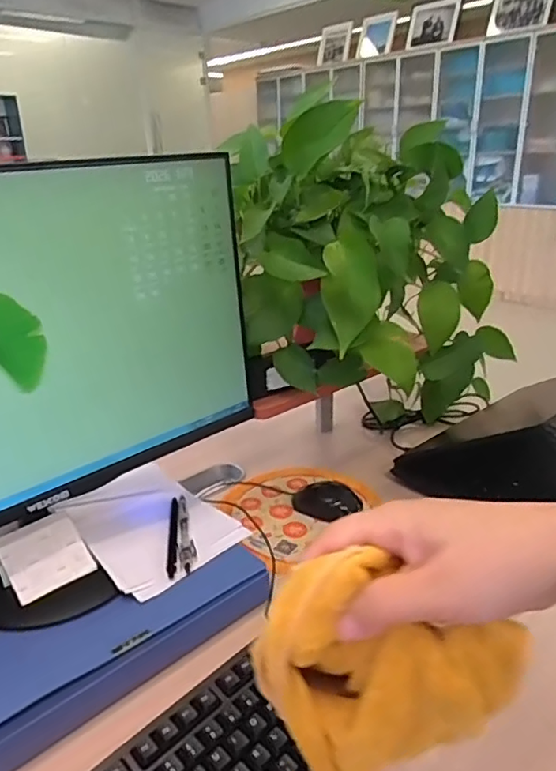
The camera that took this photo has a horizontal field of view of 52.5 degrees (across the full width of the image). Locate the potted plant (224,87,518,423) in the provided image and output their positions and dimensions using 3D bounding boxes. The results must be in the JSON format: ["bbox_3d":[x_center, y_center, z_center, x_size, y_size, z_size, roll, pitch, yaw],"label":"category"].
[{"bbox_3d":[0.110,-0.125,0.762,0.320,0.424,0.234,-18,28,-34],"label":"potted plant"}]

